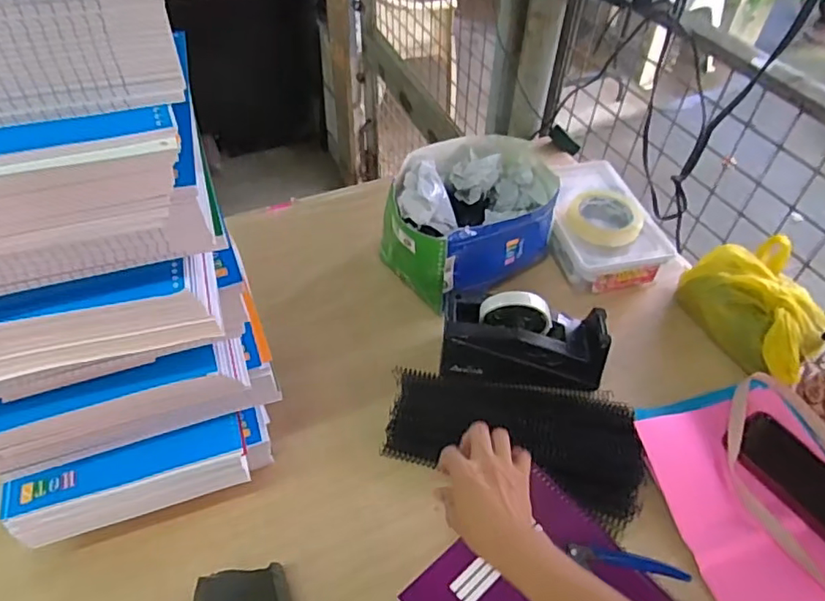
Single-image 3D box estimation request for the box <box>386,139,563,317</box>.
[{"bbox_3d":[0.074,-0.125,0.812,0.247,0.121,0.205,-24,54,-22],"label":"box"}]

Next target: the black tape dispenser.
[{"bbox_3d":[0.132,0.048,0.683,0.195,0.087,0.084,3,49,1],"label":"black tape dispenser"}]

